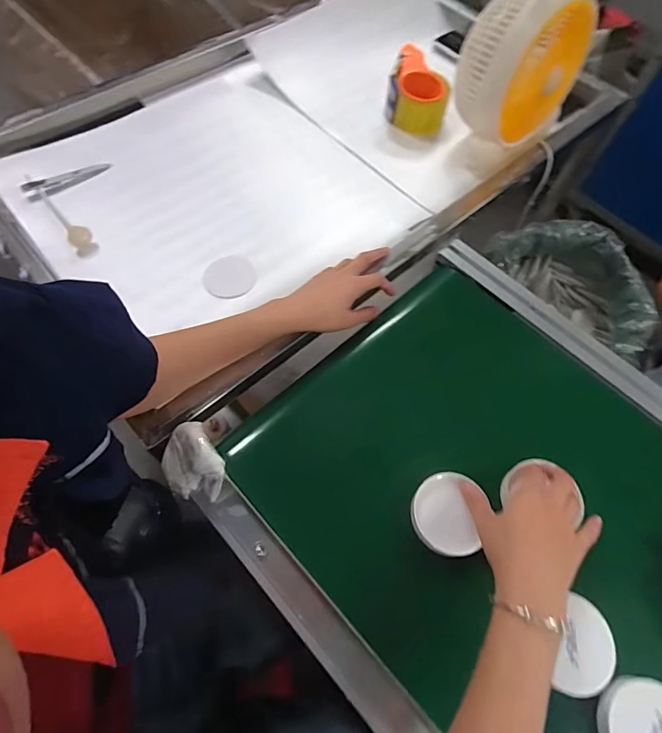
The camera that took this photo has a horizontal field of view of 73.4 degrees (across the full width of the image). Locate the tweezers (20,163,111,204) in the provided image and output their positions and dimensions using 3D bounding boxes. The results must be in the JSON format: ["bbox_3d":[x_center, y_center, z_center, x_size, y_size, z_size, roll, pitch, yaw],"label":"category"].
[{"bbox_3d":[-0.401,-0.287,0.677,0.127,0.020,0.029,-41,71,-21],"label":"tweezers"}]

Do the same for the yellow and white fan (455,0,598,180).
[{"bbox_3d":[0.283,-0.455,0.677,0.137,0.221,0.167,42,68,18],"label":"yellow and white fan"}]

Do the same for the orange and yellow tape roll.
[{"bbox_3d":[0.156,-0.482,0.786,0.105,0.065,0.140,13,62,4],"label":"orange and yellow tape roll"}]

